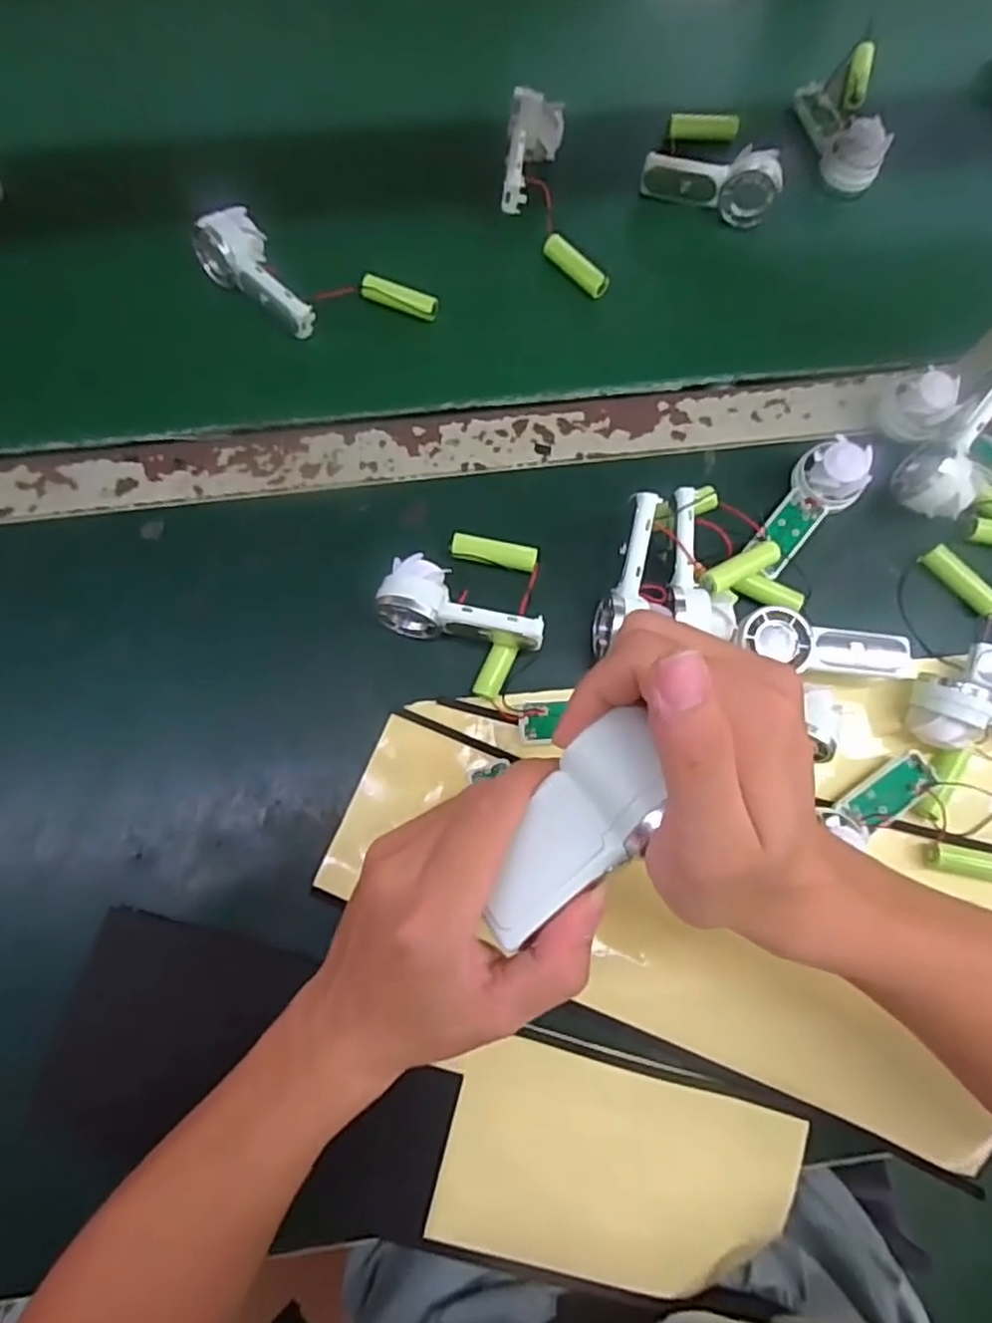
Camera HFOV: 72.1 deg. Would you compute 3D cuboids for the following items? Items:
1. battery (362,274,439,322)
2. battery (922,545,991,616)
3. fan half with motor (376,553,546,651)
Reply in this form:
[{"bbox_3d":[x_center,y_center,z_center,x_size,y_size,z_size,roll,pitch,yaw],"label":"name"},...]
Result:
[{"bbox_3d":[-0.064,-0.242,0.454,0.053,0.010,0.013,21,78,4],"label":"battery"},{"bbox_3d":[0.282,-0.049,0.411,0.015,0.011,0.050,-43,81,-9],"label":"battery"},{"bbox_3d":[-0.018,-0.030,0.380,0.091,0.026,0.039,13,77,2],"label":"fan half with motor"}]

